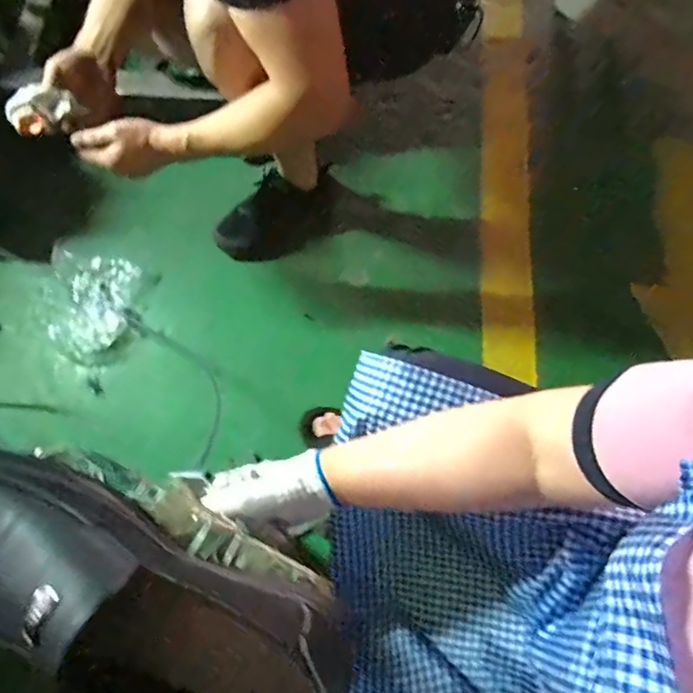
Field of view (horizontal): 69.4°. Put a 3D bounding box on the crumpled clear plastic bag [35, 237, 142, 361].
[{"bbox_3d":[-0.545,-0.101,1.036,0.224,0.072,0.237,22,74,6],"label":"crumpled clear plastic bag"}]

